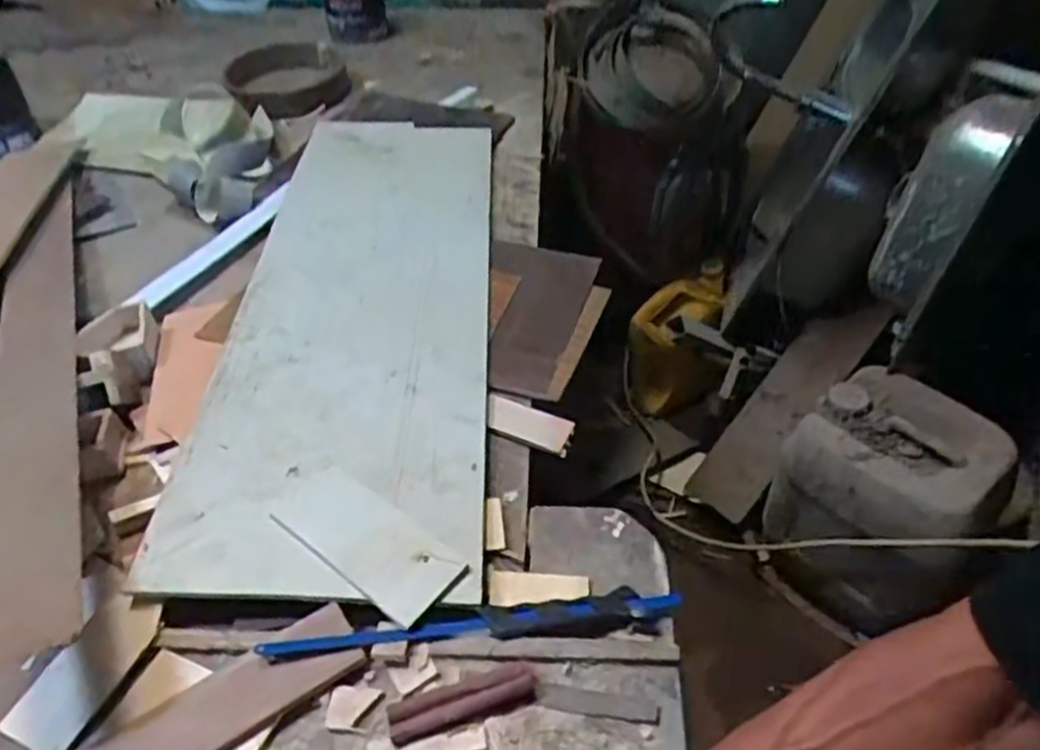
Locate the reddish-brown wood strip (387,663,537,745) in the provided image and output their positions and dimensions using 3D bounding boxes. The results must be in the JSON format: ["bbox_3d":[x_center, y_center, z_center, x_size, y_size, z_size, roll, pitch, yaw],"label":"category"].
[{"bbox_3d":[-0.038,0.218,0.507,0.098,0.012,0.027,-15,46,-11],"label":"reddish-brown wood strip"}]

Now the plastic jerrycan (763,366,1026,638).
[{"bbox_3d":[0.595,0.224,1.275,0.311,0.358,0.271,24,51,25],"label":"plastic jerrycan"}]

